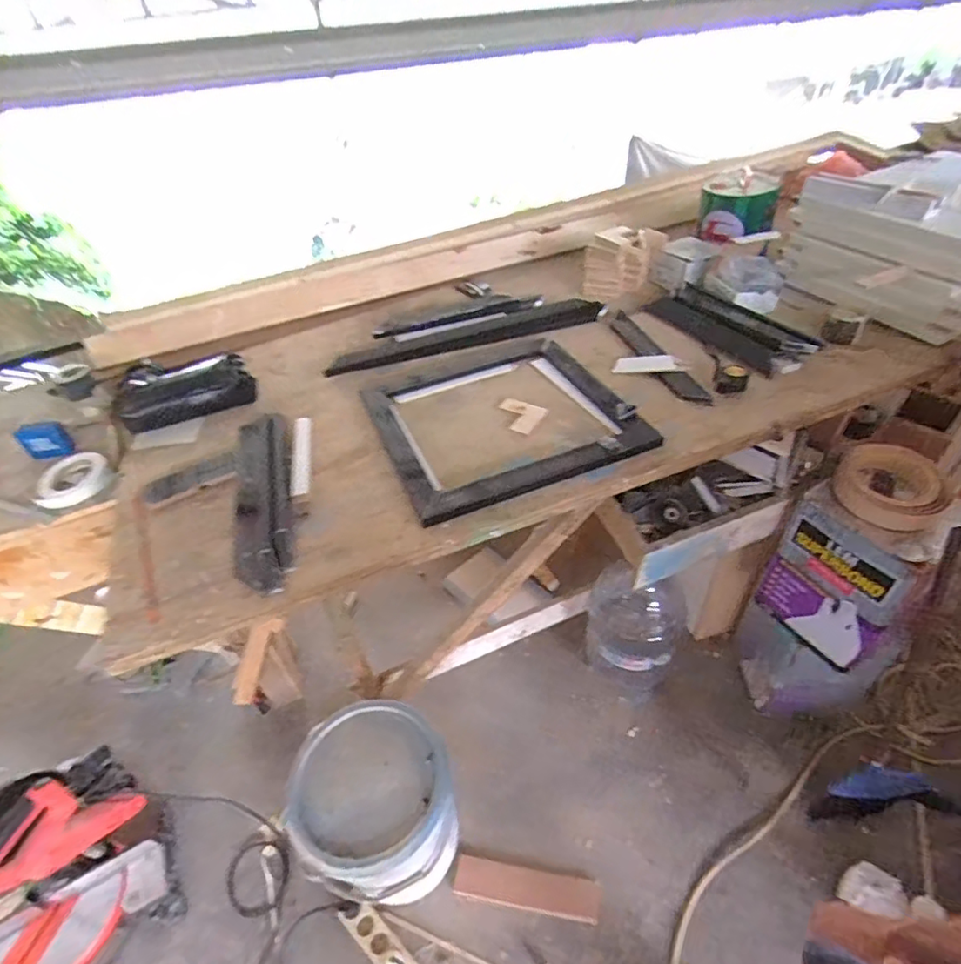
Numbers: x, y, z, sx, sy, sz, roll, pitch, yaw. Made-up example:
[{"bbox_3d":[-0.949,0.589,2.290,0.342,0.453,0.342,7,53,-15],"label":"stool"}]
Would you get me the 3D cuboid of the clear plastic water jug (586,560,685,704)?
[{"bbox_3d":[0.398,0.385,1.454,0.229,0.324,0.229,12,44,18],"label":"clear plastic water jug"}]

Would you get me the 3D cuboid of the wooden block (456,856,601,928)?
[{"bbox_3d":[0.101,0.880,1.193,0.308,0.019,0.078,6,43,9],"label":"wooden block"}]

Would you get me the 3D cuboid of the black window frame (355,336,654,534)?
[{"bbox_3d":[0.035,-0.131,1.085,0.462,0.042,0.485,-18,41,-13],"label":"black window frame"}]

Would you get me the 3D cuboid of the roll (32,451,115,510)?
[{"bbox_3d":[-0.768,-0.002,1.041,0.123,0.035,0.132,-2,41,2],"label":"roll"}]

